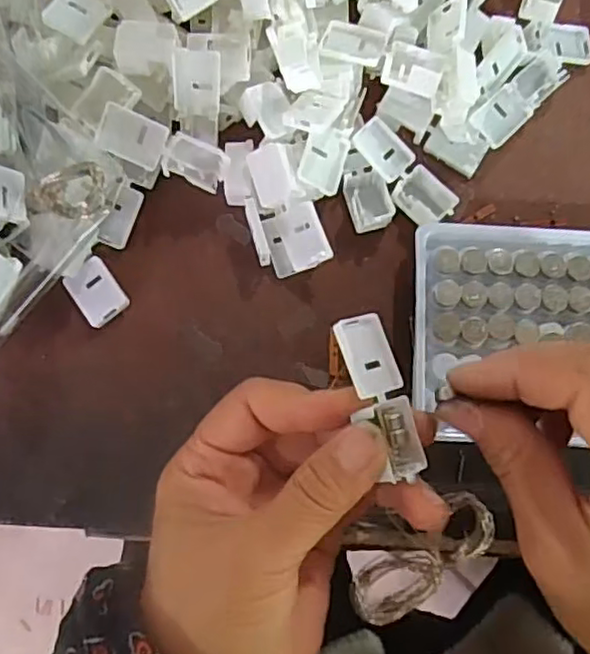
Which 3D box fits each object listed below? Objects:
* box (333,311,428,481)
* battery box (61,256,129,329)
[{"bbox_3d":[0.028,0.024,0.224,0.021,0.013,0.056,-13,80,-38],"label":"box"},{"bbox_3d":[-0.087,-0.015,0.289,0.020,0.006,0.027,-37,85,-7],"label":"battery box"}]

